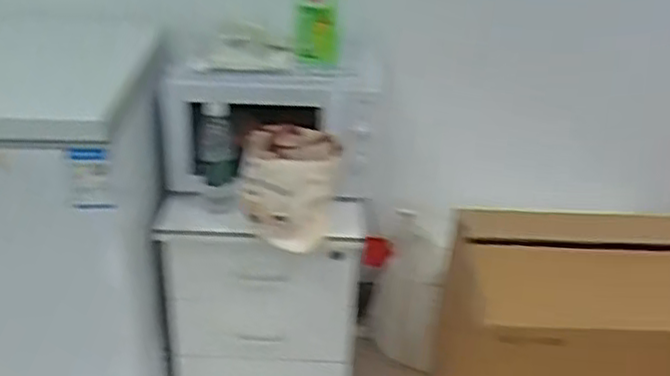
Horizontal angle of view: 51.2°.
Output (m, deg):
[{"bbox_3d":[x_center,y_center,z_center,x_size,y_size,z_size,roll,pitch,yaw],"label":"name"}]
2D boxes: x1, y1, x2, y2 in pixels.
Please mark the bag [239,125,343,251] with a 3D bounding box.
[{"bbox_3d":[-0.087,0.004,1.318,0.162,0.194,0.138,8,29,10],"label":"bag"}]

